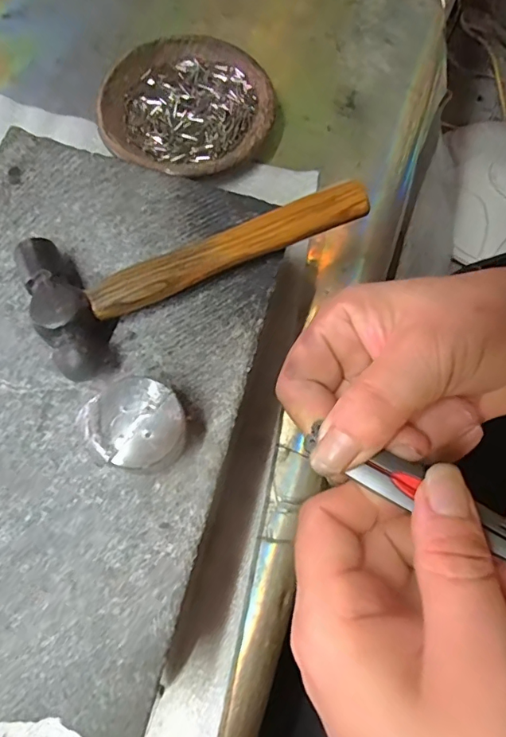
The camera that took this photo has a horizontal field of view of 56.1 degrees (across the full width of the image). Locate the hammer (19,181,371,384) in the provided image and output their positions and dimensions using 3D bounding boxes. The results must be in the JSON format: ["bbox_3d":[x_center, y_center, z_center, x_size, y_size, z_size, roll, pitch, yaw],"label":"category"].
[{"bbox_3d":[-0.027,-0.060,0.207,0.149,0.019,0.064,-35,74,-11],"label":"hammer"}]

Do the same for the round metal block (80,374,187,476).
[{"bbox_3d":[-0.042,0.023,0.184,0.037,0.022,0.033,37,75,12],"label":"round metal block"}]

